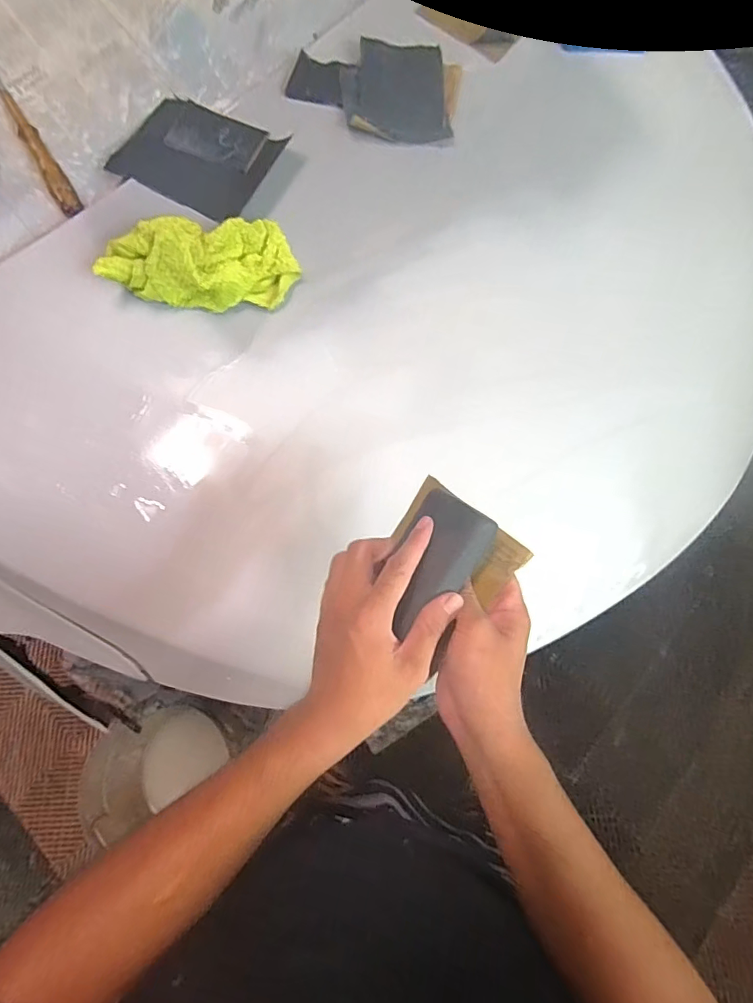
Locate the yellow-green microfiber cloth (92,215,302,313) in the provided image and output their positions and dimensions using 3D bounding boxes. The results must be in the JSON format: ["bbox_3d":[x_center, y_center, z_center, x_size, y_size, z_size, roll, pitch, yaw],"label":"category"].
[{"bbox_3d":[-0.199,-0.271,0.560,0.214,0.078,0.082,-8,70,-16],"label":"yellow-green microfiber cloth"}]

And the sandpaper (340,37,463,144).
[{"bbox_3d":[0.032,-0.533,0.641,0.150,0.011,0.133,0,85,-7],"label":"sandpaper"}]

